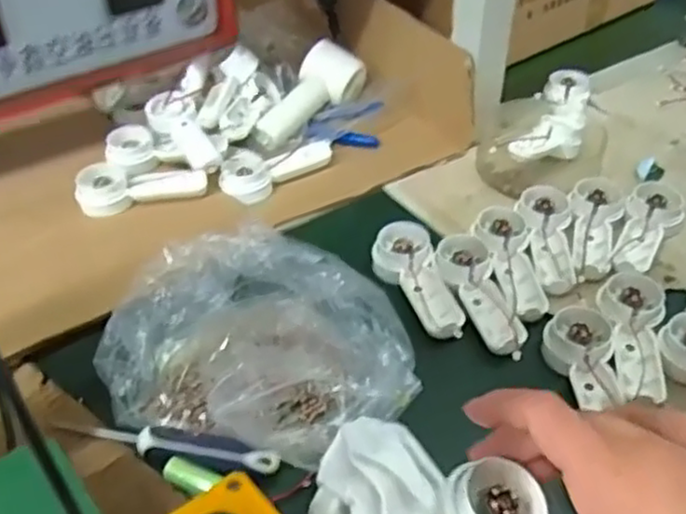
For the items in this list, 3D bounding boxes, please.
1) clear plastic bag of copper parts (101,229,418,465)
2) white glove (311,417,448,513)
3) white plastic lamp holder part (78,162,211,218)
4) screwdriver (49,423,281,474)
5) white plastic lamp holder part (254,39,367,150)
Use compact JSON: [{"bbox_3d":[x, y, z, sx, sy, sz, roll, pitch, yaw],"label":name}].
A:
[{"bbox_3d":[-0.057,0.056,0.487,0.206,0.050,0.170,3,41,5],"label":"clear plastic bag of copper parts"},{"bbox_3d":[0.024,0.144,0.394,0.079,0.030,0.098,-31,49,-30],"label":"white glove"},{"bbox_3d":[-0.178,-0.066,0.626,0.108,0.022,0.044,-15,43,-15],"label":"white plastic lamp holder part"},{"bbox_3d":[-0.111,0.114,0.445,0.144,0.021,0.023,7,42,10],"label":"screwdriver"},{"bbox_3d":[-0.037,-0.170,0.731,0.055,0.045,0.147,23,46,25],"label":"white plastic lamp holder part"}]

